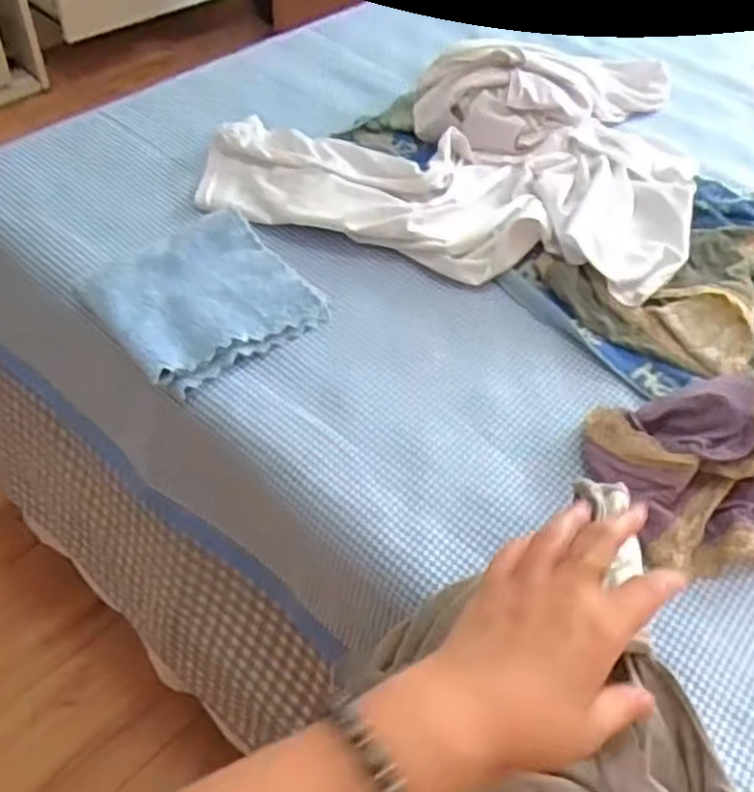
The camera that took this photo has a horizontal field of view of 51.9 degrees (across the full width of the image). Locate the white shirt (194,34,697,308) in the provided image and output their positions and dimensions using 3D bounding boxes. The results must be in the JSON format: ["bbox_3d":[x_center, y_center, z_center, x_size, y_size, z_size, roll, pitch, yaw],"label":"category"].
[{"bbox_3d":[0.095,-0.270,0.746,0.423,0.079,0.404,17,49,10],"label":"white shirt"}]

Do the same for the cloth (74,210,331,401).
[{"bbox_3d":[-0.132,-0.075,0.588,0.143,0.026,0.127,-30,57,-28],"label":"cloth"}]

